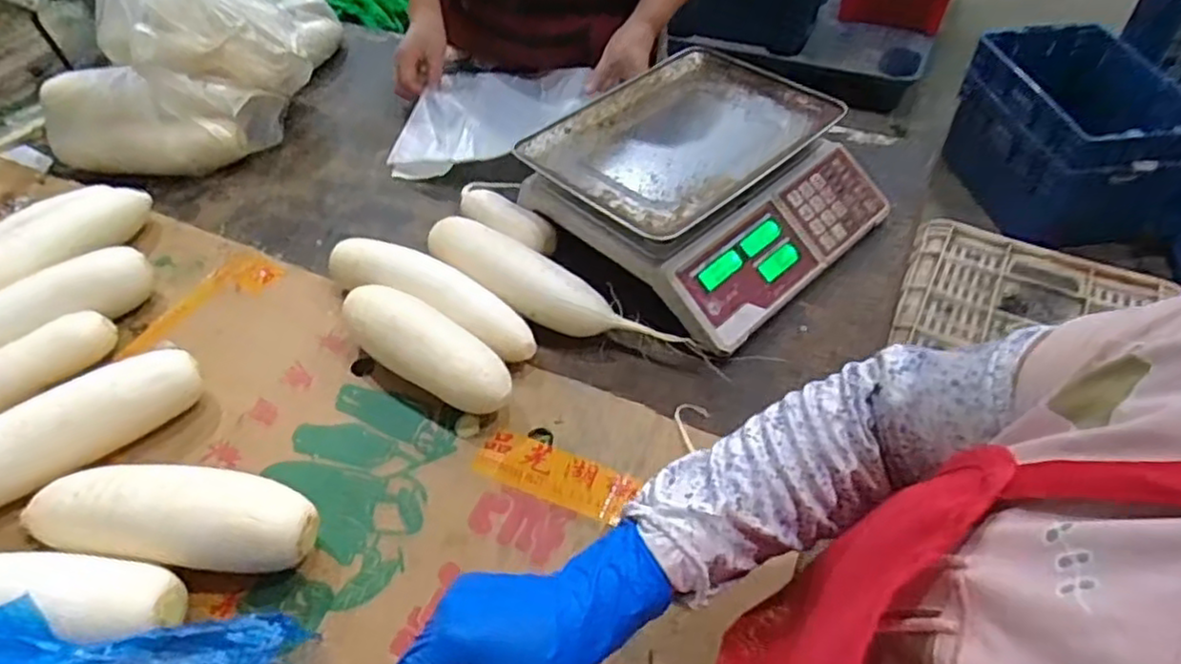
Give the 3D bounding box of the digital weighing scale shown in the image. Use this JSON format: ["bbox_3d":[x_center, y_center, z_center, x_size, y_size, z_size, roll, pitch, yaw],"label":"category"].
[{"bbox_3d":[0.135,-0.177,0.801,0.319,0.097,0.323,36,58,29],"label":"digital weighing scale"}]

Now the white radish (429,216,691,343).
[{"bbox_3d":[-0.053,-0.037,0.724,0.287,0.055,0.075,29,55,25],"label":"white radish"}]

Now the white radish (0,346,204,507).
[{"bbox_3d":[-0.453,0.086,0.582,0.242,0.061,0.052,-33,55,-24],"label":"white radish"}]

